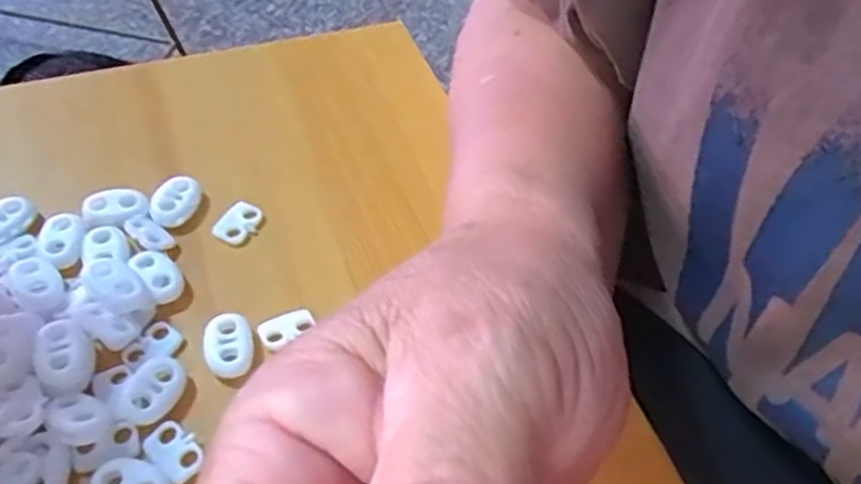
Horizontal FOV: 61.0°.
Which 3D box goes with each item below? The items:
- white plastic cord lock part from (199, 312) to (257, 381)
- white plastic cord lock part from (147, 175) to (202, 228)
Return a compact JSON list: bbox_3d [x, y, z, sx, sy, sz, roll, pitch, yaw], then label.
[{"bbox_3d":[-0.065,0.033,0.232,0.016,0.007,0.021,-9,53,-13],"label":"white plastic cord lock part"},{"bbox_3d":[-0.093,-0.015,0.267,0.014,0.009,0.021,35,56,21],"label":"white plastic cord lock part"}]

